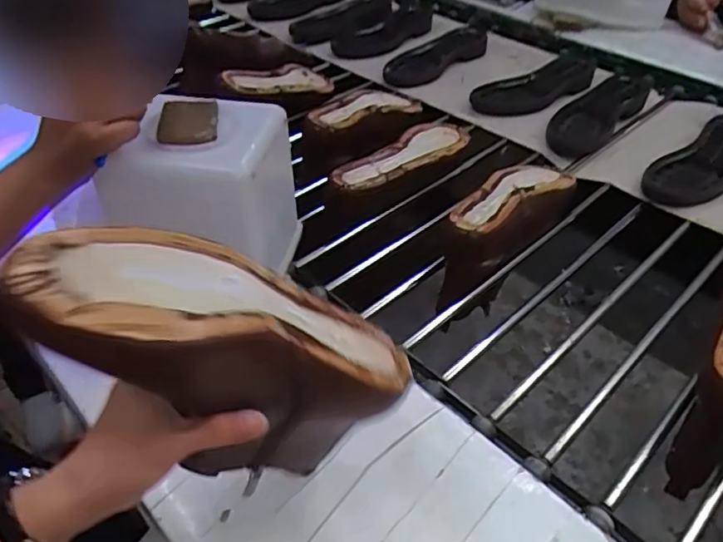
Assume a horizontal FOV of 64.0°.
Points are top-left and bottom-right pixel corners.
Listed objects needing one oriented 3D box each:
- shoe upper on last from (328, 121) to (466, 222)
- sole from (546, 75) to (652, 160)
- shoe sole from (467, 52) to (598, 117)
[{"bbox_3d":[0.060,-0.148,0.816,0.251,0.053,0.078,-33,52,-31],"label":"shoe upper on last"},{"bbox_3d":[0.396,-0.274,0.974,0.098,0.033,0.268,31,51,29],"label":"sole"},{"bbox_3d":[0.329,-0.336,1.045,0.269,0.026,0.107,-20,47,-21],"label":"shoe sole"}]

